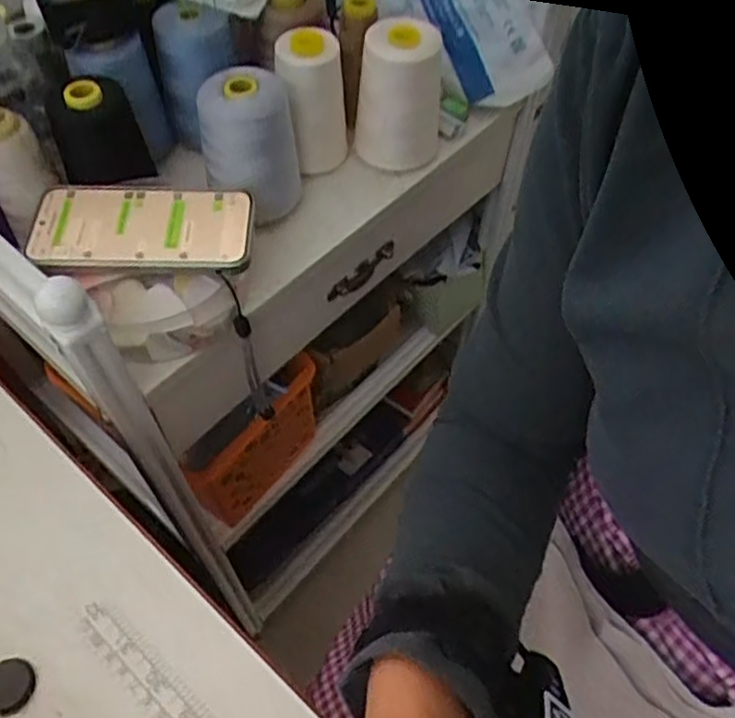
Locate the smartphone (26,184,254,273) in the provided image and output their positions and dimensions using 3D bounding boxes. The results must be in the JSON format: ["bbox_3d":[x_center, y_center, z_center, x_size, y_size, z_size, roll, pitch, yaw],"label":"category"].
[{"bbox_3d":[-0.158,-0.095,0.488,0.151,0.012,0.078,-2,56,-1],"label":"smartphone"}]

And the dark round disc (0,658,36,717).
[{"bbox_3d":[-0.178,0.162,0.344,0.026,0.006,0.024,0,56,0],"label":"dark round disc"}]

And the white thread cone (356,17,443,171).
[{"bbox_3d":[0.026,-0.212,0.573,0.068,0.110,0.059,2,56,1],"label":"white thread cone"}]

